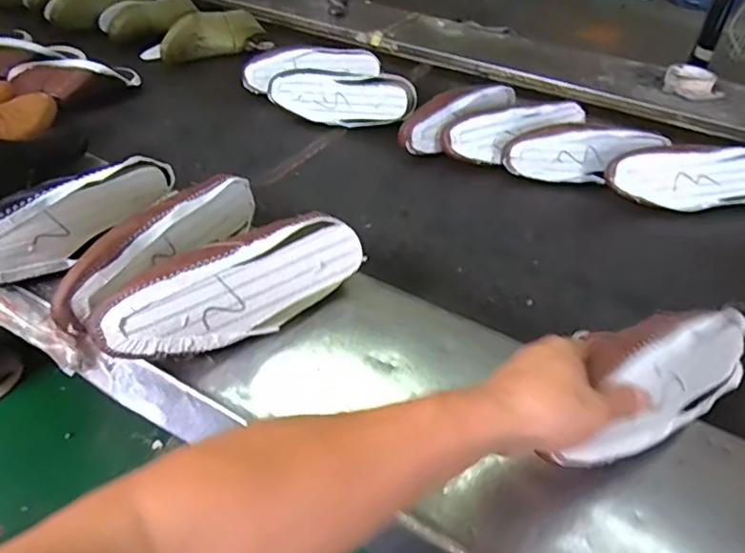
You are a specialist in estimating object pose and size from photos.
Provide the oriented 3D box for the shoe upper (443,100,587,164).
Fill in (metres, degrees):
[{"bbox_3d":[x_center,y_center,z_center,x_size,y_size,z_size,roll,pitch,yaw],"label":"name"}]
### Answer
[{"bbox_3d":[0.236,-0.224,0.904,0.254,0.075,0.068,-10,43,-14],"label":"shoe upper"}]

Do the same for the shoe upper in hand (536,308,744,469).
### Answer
[{"bbox_3d":[0.237,0.073,0.453,0.236,0.084,0.068,-12,43,-30],"label":"shoe upper in hand"}]

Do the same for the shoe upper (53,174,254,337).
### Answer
[{"bbox_3d":[-0.213,-0.036,0.580,0.043,0.078,0.258,22,46,20],"label":"shoe upper"}]

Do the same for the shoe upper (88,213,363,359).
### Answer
[{"bbox_3d":[-0.136,0.008,0.538,0.243,0.074,0.074,-22,47,-24],"label":"shoe upper"}]

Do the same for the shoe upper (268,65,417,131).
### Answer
[{"bbox_3d":[-0.046,-0.322,0.993,0.258,0.073,0.121,16,44,15],"label":"shoe upper"}]

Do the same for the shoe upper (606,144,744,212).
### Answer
[{"bbox_3d":[0.475,-0.148,0.818,0.257,0.070,0.074,-7,43,-11],"label":"shoe upper"}]

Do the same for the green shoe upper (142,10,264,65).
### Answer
[{"bbox_3d":[-0.366,-0.525,1.193,0.241,0.074,0.098,-22,47,-24],"label":"green shoe upper"}]

